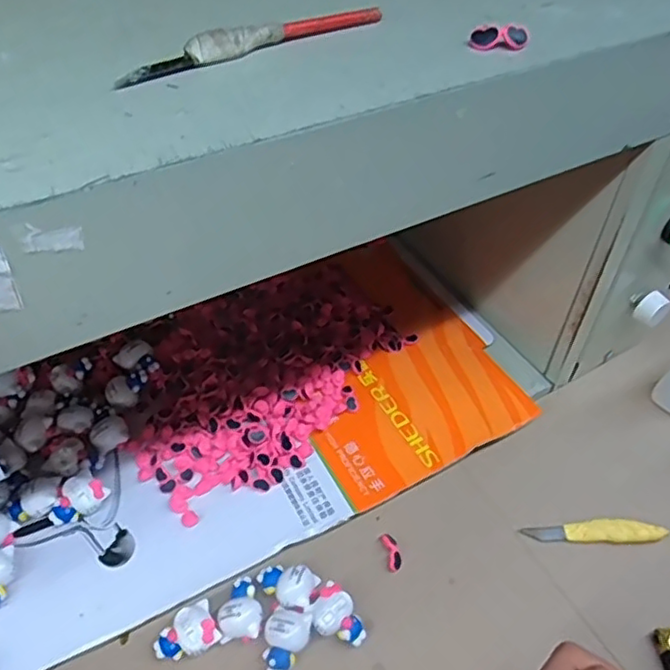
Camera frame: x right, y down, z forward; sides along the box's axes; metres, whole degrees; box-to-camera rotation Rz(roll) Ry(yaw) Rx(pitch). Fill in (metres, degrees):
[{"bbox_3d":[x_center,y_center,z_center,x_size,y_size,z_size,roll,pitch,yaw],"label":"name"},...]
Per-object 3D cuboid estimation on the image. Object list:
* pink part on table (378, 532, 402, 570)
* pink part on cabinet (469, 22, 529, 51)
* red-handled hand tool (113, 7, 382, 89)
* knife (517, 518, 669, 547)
[{"bbox_3d":[0.036,0.136,0.402,0.009,0.004,0.023,-10,51,-12],"label":"pink part on table"},{"bbox_3d":[0.068,-0.123,0.263,0.023,0.008,0.009,1,46,-2],"label":"pink part on cabinet"},{"bbox_3d":[-0.031,-0.120,0.256,0.118,0.008,0.008,-25,53,-25],"label":"red-handled hand tool"},{"bbox_3d":[0.169,0.127,0.415,0.090,0.011,0.017,5,49,1],"label":"knife"}]

